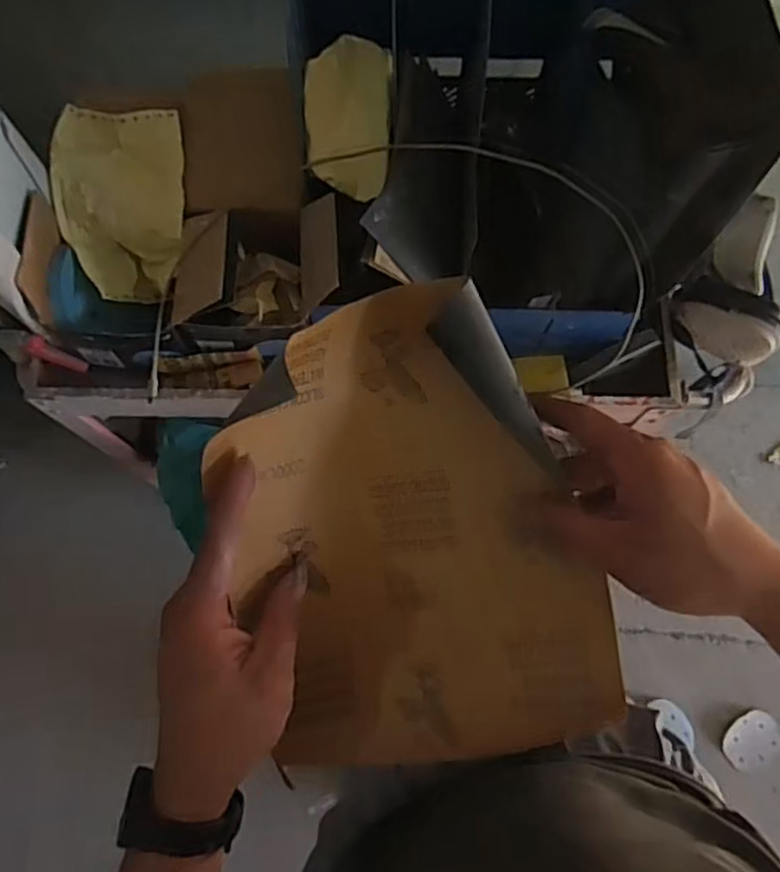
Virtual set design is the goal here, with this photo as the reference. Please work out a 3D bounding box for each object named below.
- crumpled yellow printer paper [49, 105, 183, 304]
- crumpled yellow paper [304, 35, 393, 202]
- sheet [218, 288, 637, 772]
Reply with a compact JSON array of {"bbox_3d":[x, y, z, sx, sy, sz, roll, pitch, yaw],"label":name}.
[{"bbox_3d":[-0.290,-0.248,0.739,0.131,0.034,0.194,2,104,-3],"label":"crumpled yellow printer paper"},{"bbox_3d":[-0.041,-0.310,0.674,0.082,0.020,0.138,0,109,-6],"label":"crumpled yellow paper"},{"bbox_3d":[0.006,0.062,0.376,0.199,0.061,0.265,-18,94,2],"label":"sheet"}]

